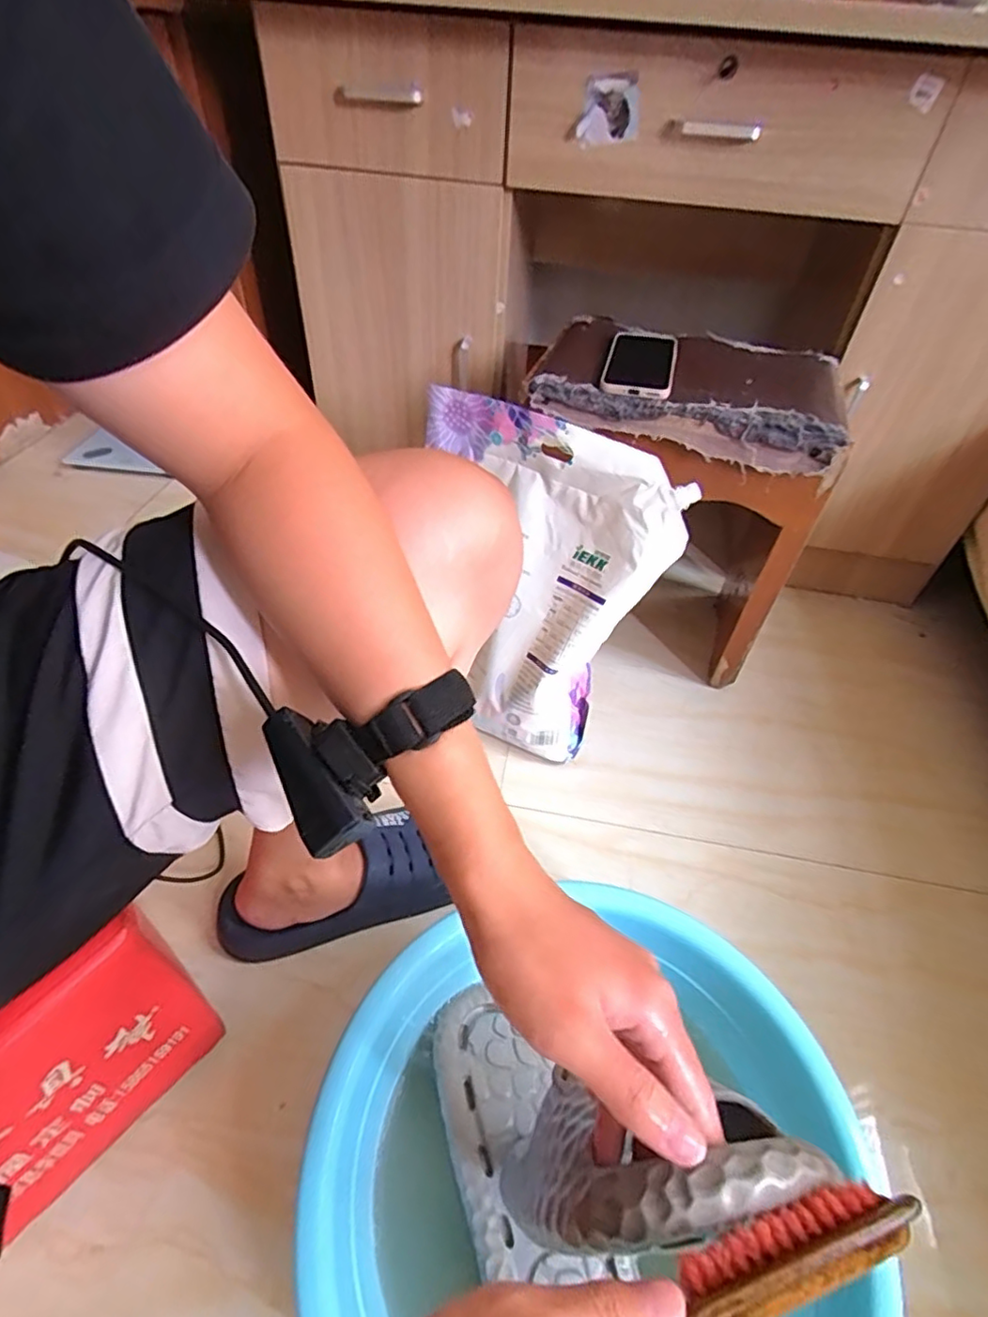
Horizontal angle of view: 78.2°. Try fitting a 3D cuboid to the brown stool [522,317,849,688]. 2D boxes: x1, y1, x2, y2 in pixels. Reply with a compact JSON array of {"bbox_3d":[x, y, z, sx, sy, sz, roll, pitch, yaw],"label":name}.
[{"bbox_3d":[0.231,-0.212,0.902,0.397,0.425,0.308,21,48,15],"label":"brown stool"}]

